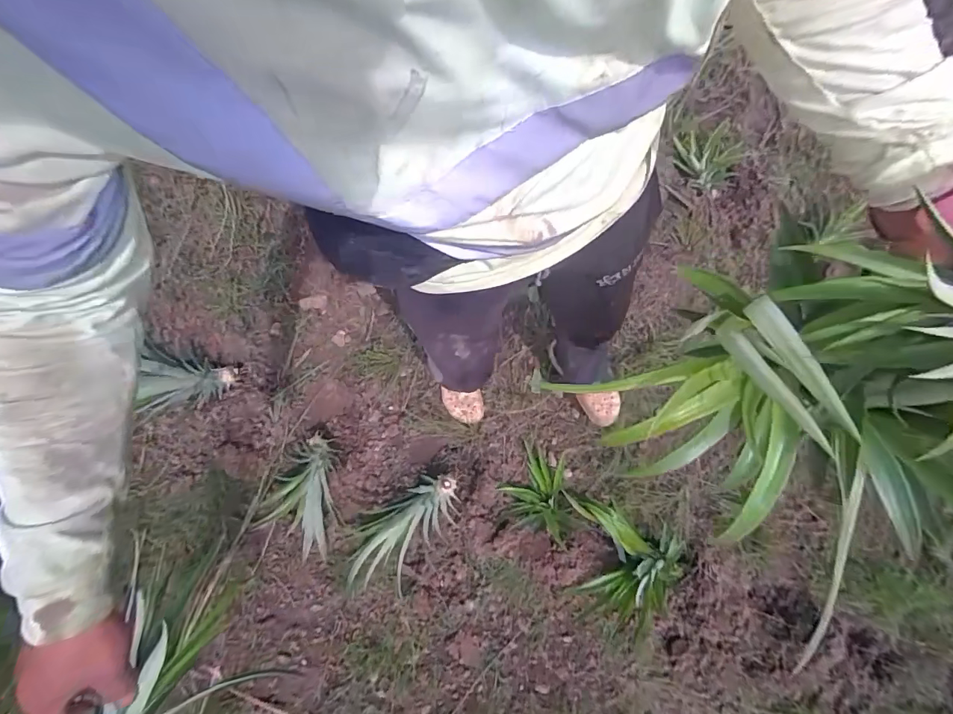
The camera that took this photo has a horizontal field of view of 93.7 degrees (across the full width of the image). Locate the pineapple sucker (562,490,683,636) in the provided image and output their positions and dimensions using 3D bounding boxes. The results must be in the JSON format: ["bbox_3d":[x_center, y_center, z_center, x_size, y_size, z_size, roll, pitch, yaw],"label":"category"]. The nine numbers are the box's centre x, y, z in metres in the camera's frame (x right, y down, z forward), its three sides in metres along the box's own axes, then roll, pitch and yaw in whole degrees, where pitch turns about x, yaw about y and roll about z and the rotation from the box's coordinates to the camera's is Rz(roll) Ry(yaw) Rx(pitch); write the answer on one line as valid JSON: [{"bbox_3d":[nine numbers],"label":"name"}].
[{"bbox_3d":[0.436,0.602,1.325,0.330,0.190,0.303,8,74,0],"label":"pineapple sucker"}]

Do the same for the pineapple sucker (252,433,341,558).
[{"bbox_3d":[-0.473,0.385,1.259,0.235,0.103,0.309,27,75,6],"label":"pineapple sucker"}]

